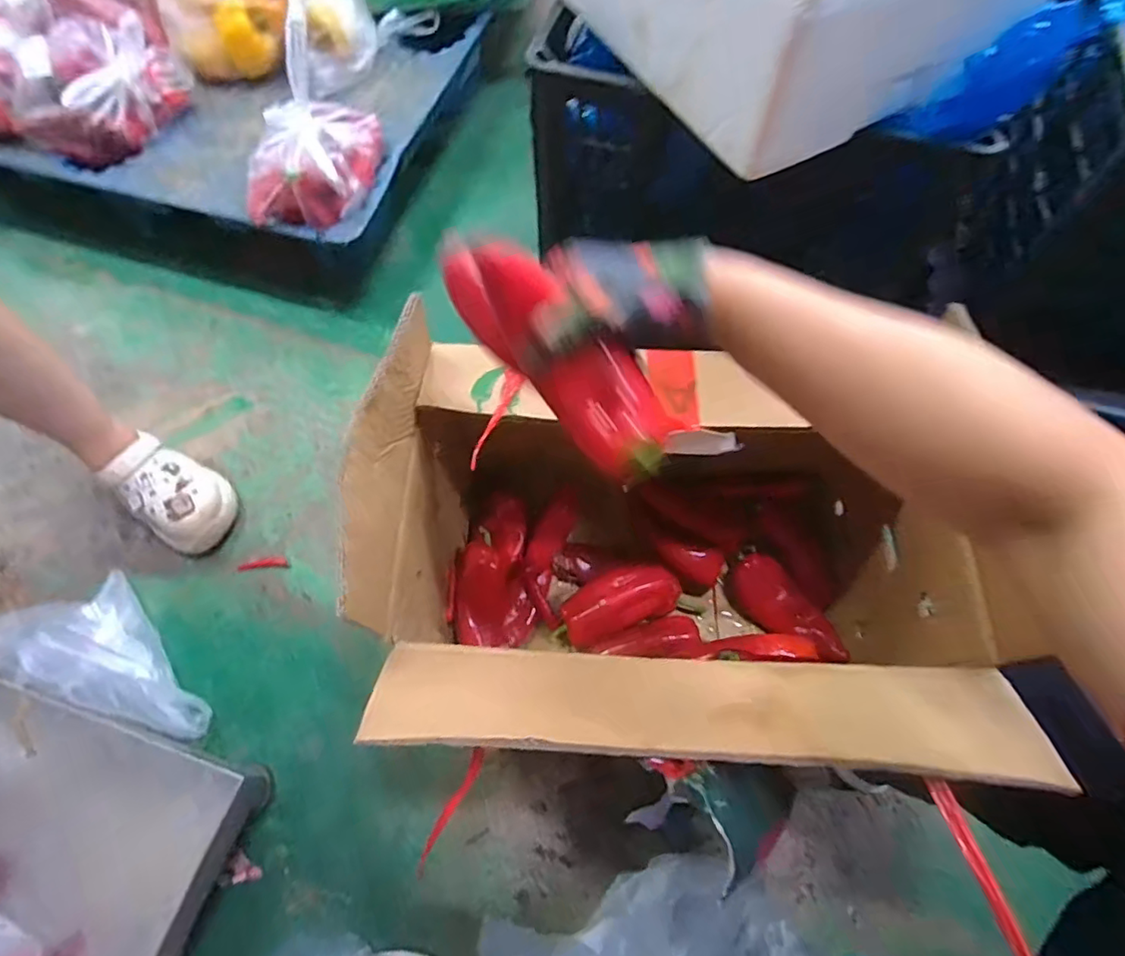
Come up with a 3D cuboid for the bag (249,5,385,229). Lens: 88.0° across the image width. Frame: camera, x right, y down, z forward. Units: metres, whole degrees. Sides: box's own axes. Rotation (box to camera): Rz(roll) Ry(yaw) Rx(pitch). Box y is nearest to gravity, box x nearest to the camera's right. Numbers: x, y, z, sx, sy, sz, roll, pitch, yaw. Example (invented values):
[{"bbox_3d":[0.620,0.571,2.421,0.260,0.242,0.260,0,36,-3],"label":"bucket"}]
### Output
[{"bbox_3d":[-0.371,-0.502,0.849,0.129,0.190,0.222,18,66,8],"label":"bag"}]

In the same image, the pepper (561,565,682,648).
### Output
[{"bbox_3d":[0.075,0.157,0.761,0.157,0.059,0.081,-22,67,-10],"label":"pepper"}]

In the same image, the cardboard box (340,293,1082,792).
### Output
[{"bbox_3d":[0.104,0.105,0.616,0.532,0.389,0.341,3,65,1],"label":"cardboard box"}]

